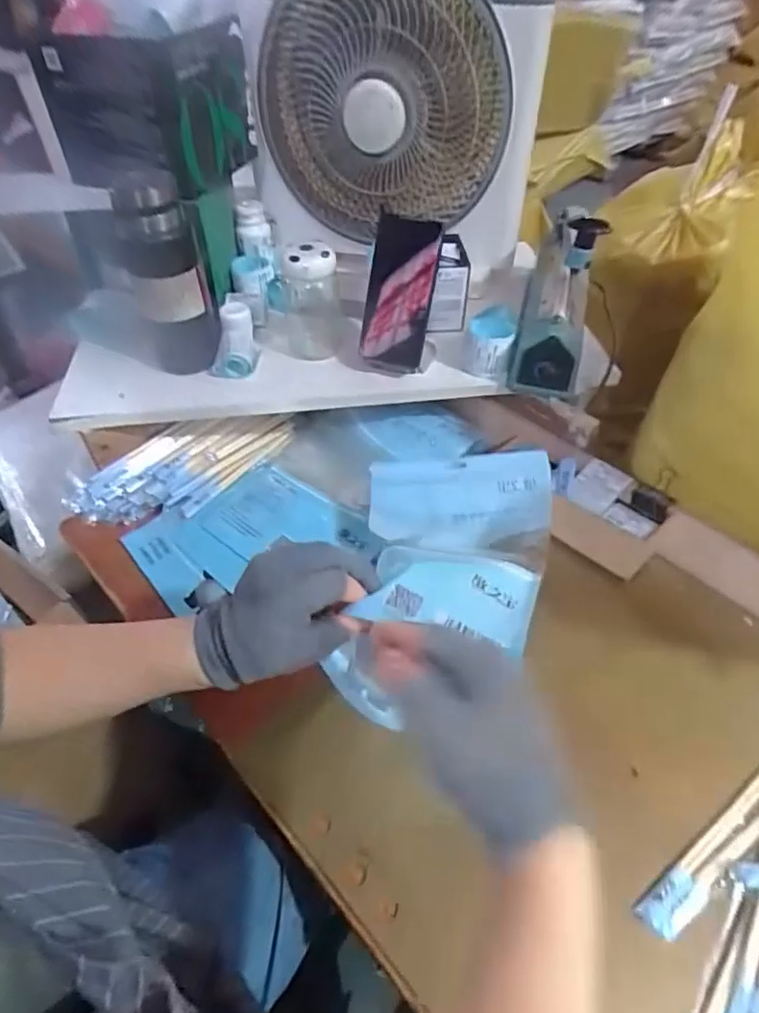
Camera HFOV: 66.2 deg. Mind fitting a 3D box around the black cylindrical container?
[{"bbox_3d":[-0.246,-0.265,0.677,0.082,0.203,0.079,-13,49,-12],"label":"black cylindrical container"}]

